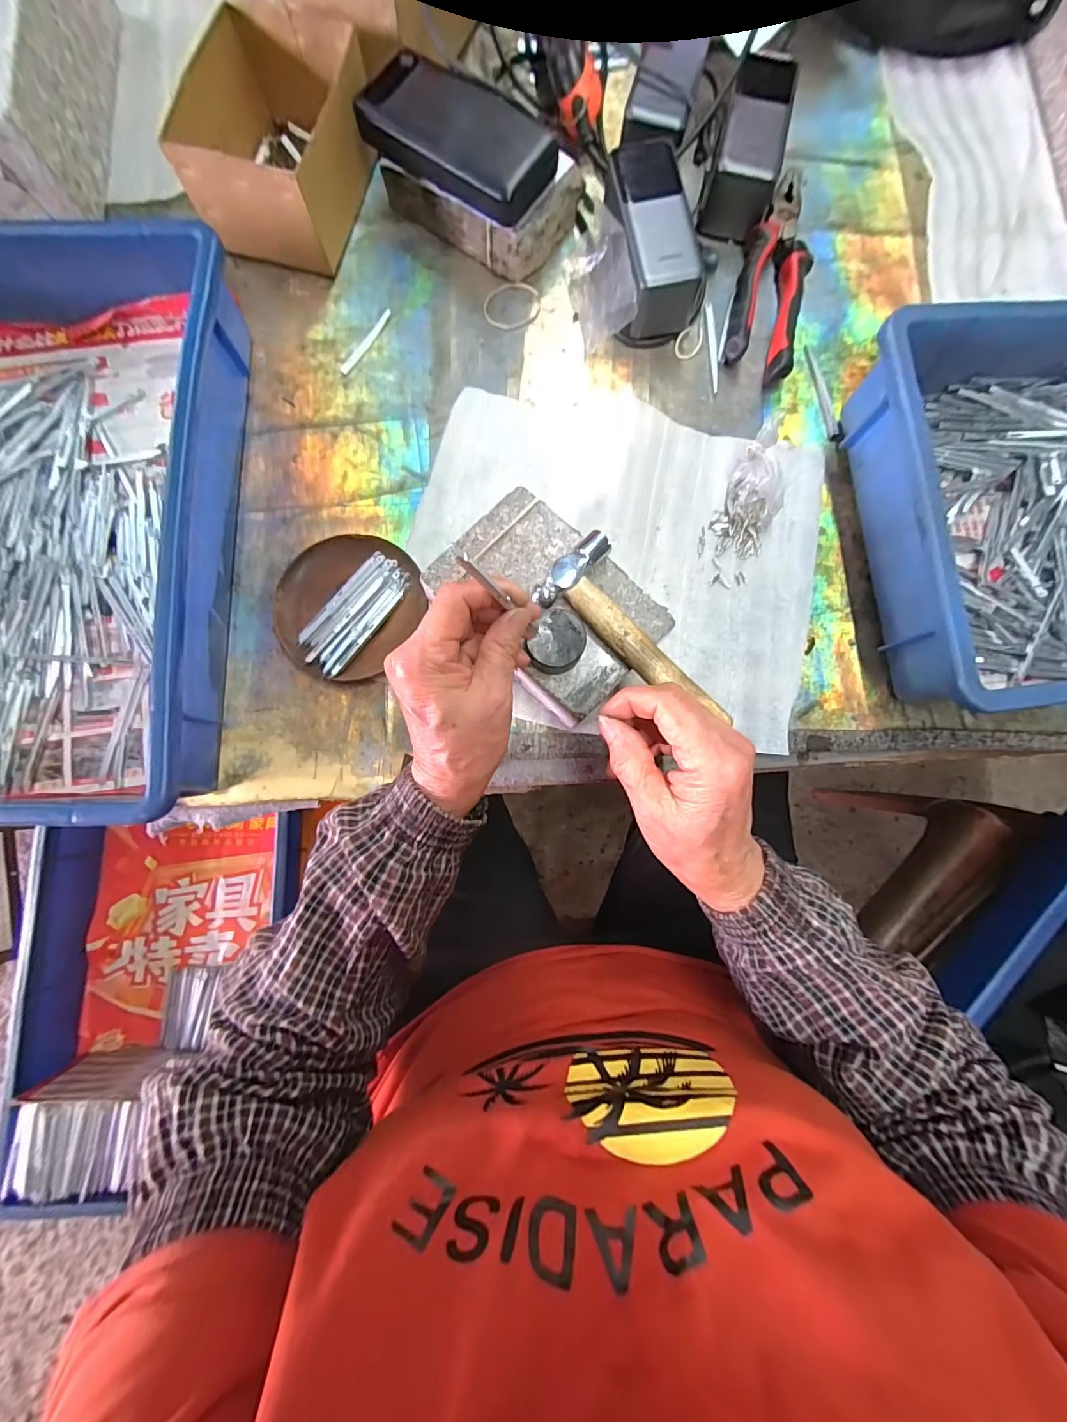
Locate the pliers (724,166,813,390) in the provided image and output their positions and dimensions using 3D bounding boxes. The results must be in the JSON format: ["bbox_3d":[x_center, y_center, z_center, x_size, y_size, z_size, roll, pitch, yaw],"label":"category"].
[{"bbox_3d":[0.216,-0.391,0.410,0.060,0.025,0.212,14,82,0],"label":"pliers"}]

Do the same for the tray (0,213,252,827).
[{"bbox_3d":[-0.368,-0.136,0.336,0.276,0.076,0.412,-1,82,-2],"label":"tray"}]

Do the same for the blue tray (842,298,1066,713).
[{"bbox_3d":[0.476,-0.159,0.356,0.436,0.082,0.283,-6,82,-3],"label":"blue tray"}]

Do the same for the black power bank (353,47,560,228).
[{"bbox_3d":[-0.059,-0.460,0.366,0.153,0.032,0.070,35,82,3],"label":"black power bank"}]

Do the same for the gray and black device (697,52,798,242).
[{"bbox_3d":[0.191,-0.503,0.409,0.056,0.045,0.132,14,82,0],"label":"gray and black device"}]

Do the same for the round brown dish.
[{"bbox_3d":[-0.141,-0.083,0.362,0.111,0.012,0.115,0,82,-2],"label":"round brown dish"}]

